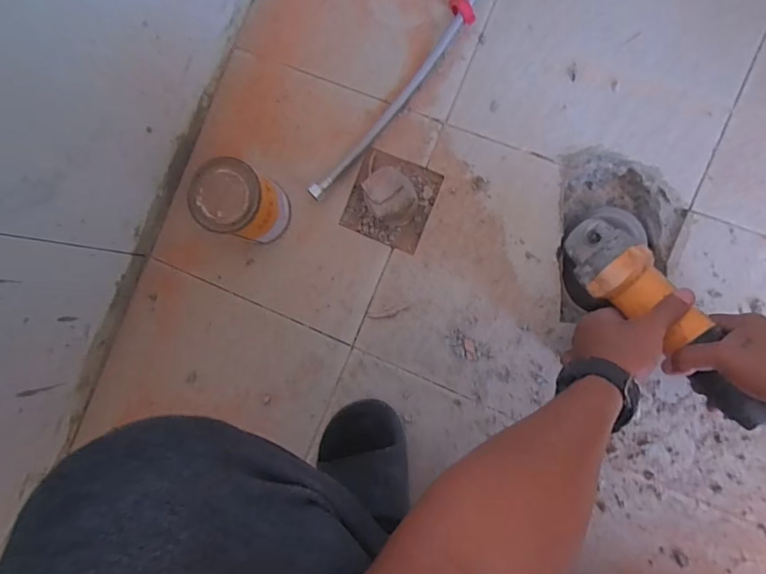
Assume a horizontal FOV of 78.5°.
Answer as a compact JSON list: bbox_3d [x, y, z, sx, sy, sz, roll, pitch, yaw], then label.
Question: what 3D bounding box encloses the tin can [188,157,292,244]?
[{"bbox_3d":[-0.163,-0.097,0.548,0.084,0.100,0.077,0,88,8],"label":"tin can"}]

